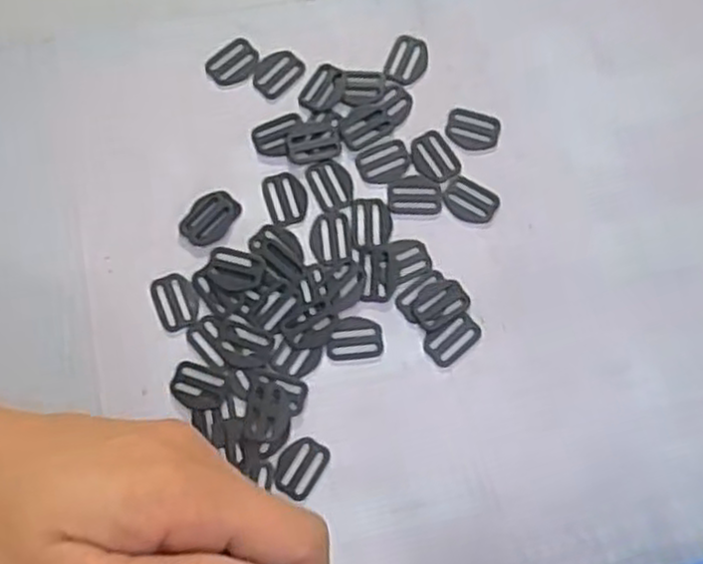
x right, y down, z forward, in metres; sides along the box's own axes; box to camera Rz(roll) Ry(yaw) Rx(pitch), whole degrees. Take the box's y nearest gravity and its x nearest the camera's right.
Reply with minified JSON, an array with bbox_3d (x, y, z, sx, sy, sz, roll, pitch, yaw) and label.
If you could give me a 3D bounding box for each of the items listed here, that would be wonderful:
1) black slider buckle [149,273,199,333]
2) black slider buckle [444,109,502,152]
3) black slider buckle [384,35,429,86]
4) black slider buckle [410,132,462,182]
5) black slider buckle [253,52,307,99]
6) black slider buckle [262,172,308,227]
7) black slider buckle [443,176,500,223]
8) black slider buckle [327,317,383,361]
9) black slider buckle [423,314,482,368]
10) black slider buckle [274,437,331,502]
[{"bbox_3d":[-0.101,0.013,0.431,0.021,0.005,0.033,-20,78,-6],"label":"black slider buckle"},{"bbox_3d":[0.074,-0.093,0.461,0.032,0.004,0.023,13,77,2],"label":"black slider buckle"},{"bbox_3d":[0.036,-0.138,0.474,0.023,0.004,0.032,21,77,3],"label":"black slider buckle"},{"bbox_3d":[0.051,-0.075,0.460,0.024,0.004,0.032,-26,79,-7],"label":"black slider buckle"},{"bbox_3d":[-0.046,-0.129,0.470,0.024,0.005,0.031,44,79,8],"label":"black slider buckle"},{"bbox_3d":[-0.039,-0.049,0.450,0.025,0.004,0.032,-10,77,-4],"label":"black slider buckle"},{"bbox_3d":[0.071,-0.049,0.451,0.032,0.004,0.022,28,78,5],"label":"black slider buckle"},{"bbox_3d":[0.002,0.032,0.432,0.031,0.005,0.023,-5,77,-3],"label":"black slider buckle"},{"bbox_3d":[0.058,0.033,0.431,0.032,0.004,0.022,-36,80,-9],"label":"black slider buckle"},{"bbox_3d":[-0.027,0.102,0.415,0.023,0.005,0.032,31,78,6],"label":"black slider buckle"}]

